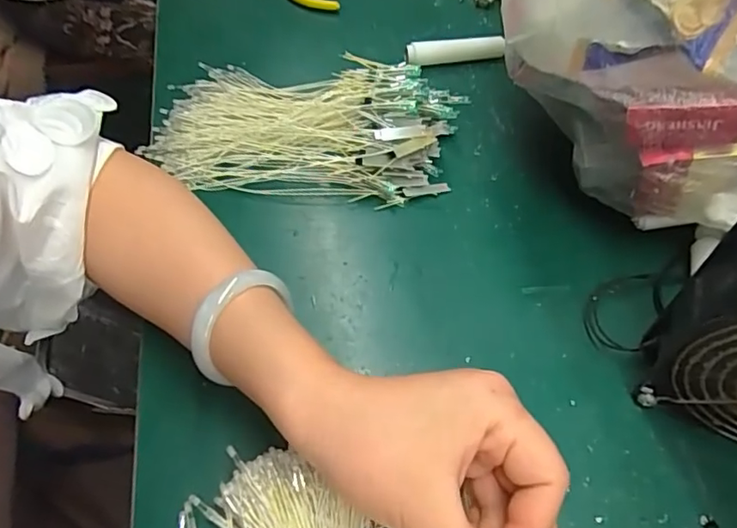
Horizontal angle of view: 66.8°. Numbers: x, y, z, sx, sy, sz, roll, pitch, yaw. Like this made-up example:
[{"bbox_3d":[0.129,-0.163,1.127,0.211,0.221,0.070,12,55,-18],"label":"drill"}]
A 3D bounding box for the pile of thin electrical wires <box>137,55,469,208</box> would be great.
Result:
[{"bbox_3d":[-0.049,-0.111,0.422,0.223,0.058,0.125,5,54,4],"label":"pile of thin electrical wires"}]

